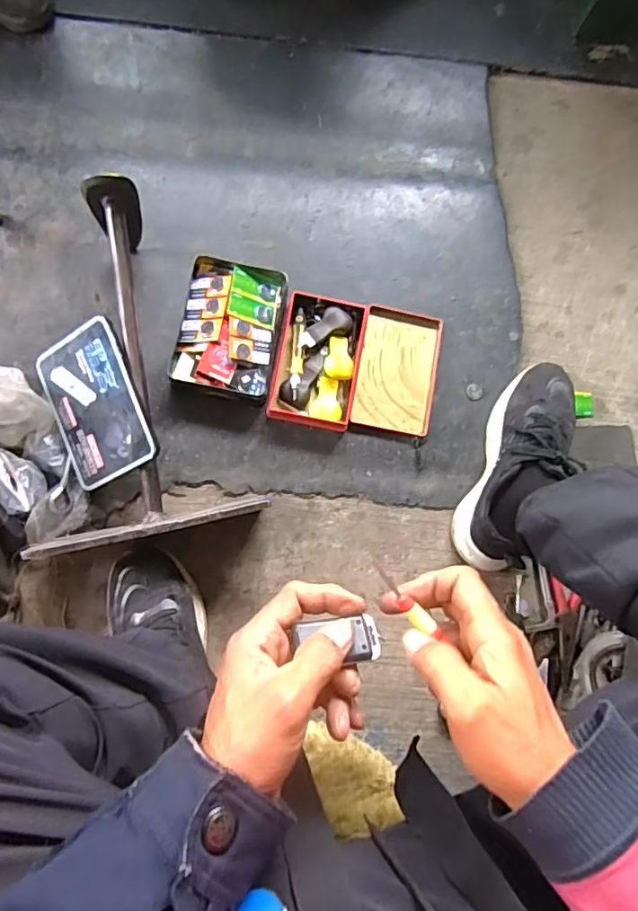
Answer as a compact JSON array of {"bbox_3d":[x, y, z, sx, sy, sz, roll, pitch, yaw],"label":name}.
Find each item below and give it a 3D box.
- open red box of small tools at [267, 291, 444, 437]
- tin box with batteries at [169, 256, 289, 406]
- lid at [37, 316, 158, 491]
[{"bbox_3d":[0.053,-0.114,0.734,0.209,0.024,0.162,6,81,-5],"label":"open red box of small tools"},{"bbox_3d":[-0.109,-0.155,0.713,0.120,0.040,0.167,11,80,-5],"label":"tin box with batteries"},{"bbox_3d":[-0.250,-0.055,0.648,0.120,0.012,0.166,-23,88,26],"label":"lid"}]

